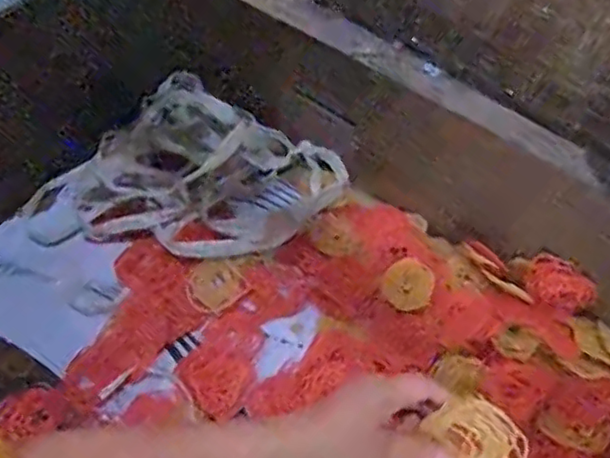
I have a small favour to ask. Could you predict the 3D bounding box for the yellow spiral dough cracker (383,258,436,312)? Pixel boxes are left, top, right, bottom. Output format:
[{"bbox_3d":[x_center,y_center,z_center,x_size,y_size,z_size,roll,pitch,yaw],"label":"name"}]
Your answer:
[{"bbox_3d":[0.115,0.061,0.697,0.053,0.009,0.065,11,54,3],"label":"yellow spiral dough cracker"}]

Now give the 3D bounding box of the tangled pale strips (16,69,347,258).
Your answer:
[{"bbox_3d":[-0.136,-0.069,0.749,0.340,0.055,0.237,18,55,8],"label":"tangled pale strips"}]

